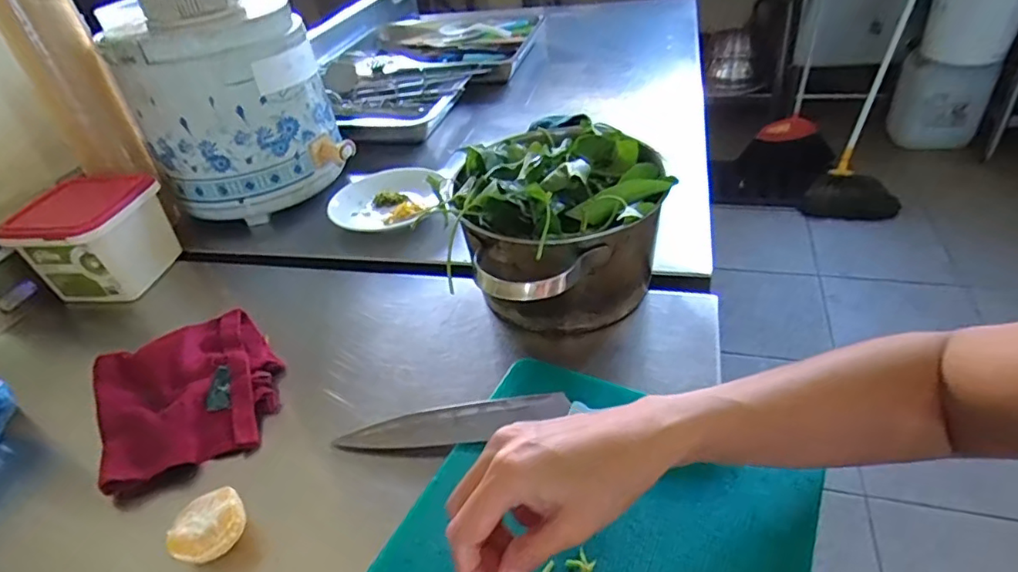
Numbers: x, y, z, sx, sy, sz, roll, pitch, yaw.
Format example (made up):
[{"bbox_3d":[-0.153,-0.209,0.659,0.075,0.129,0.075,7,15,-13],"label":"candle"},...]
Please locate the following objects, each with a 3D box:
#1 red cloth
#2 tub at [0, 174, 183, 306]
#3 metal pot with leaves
[{"bbox_3d":[-0.284,0.093,0.508,0.146,0.025,0.160,-23,42,-22],"label":"red cloth"},{"bbox_3d":[-0.471,-0.055,0.660,0.116,0.101,0.108,-1,38,9],"label":"tub"},{"bbox_3d":[0.041,-0.045,0.541,0.187,0.146,0.176,-5,38,4],"label":"metal pot with leaves"}]

